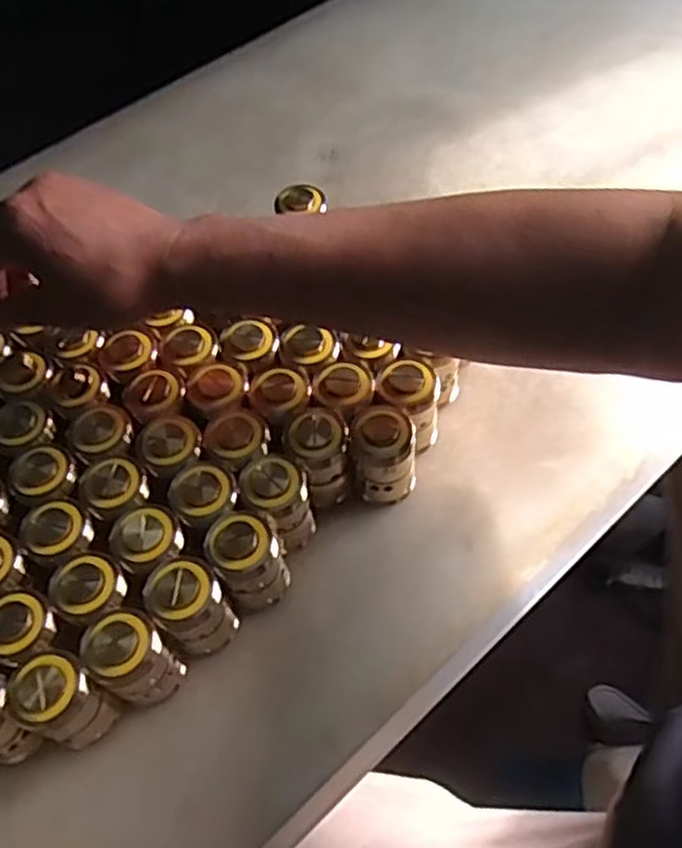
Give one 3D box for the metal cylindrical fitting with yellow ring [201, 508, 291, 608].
[{"bbox_3d":[-0.052,0.081,0.414,0.037,0.071,0.033,-20,57,-9],"label":"metal cylindrical fitting with yellow ring"}]

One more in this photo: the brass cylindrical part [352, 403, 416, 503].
[{"bbox_3d":[0.028,0.019,0.447,0.037,0.061,0.042,-3,56,2],"label":"brass cylindrical part"}]

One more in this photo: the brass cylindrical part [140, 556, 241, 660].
[{"bbox_3d":[-0.083,0.106,0.403,0.036,0.080,0.031,-37,62,-19],"label":"brass cylindrical part"}]

